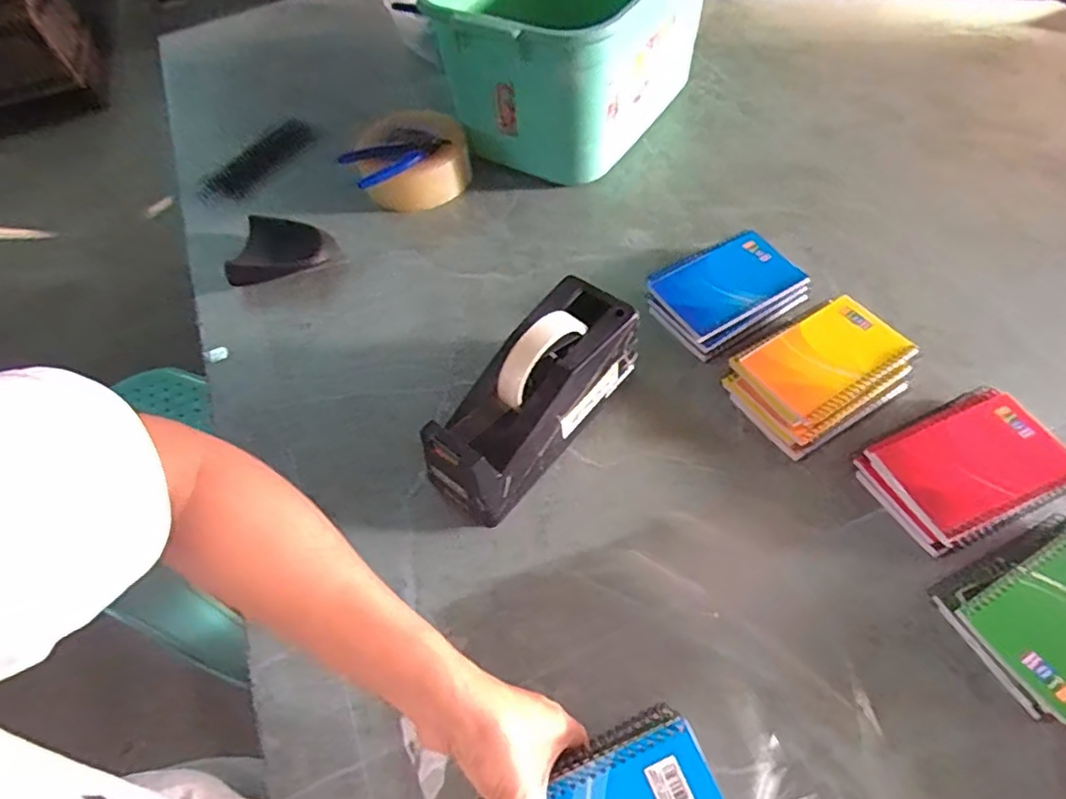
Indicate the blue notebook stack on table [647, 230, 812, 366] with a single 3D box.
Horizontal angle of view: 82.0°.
[{"bbox_3d":[0.186,-0.105,0.597,0.136,0.026,0.103,-28,58,-12],"label":"blue notebook stack on table"}]

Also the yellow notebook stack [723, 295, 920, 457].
[{"bbox_3d":[0.254,-0.025,0.542,0.150,0.034,0.102,-32,59,-14],"label":"yellow notebook stack"}]

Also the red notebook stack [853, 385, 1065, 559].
[{"bbox_3d":[0.340,0.053,0.483,0.137,0.033,0.097,-23,57,-8],"label":"red notebook stack"}]

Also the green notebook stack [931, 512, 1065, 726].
[{"bbox_3d":[0.365,0.145,0.420,0.135,0.031,0.100,-23,57,-9],"label":"green notebook stack"}]

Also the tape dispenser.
[{"bbox_3d":[0.002,-0.004,0.502,0.078,0.120,0.202,30,65,23],"label":"tape dispenser"}]

